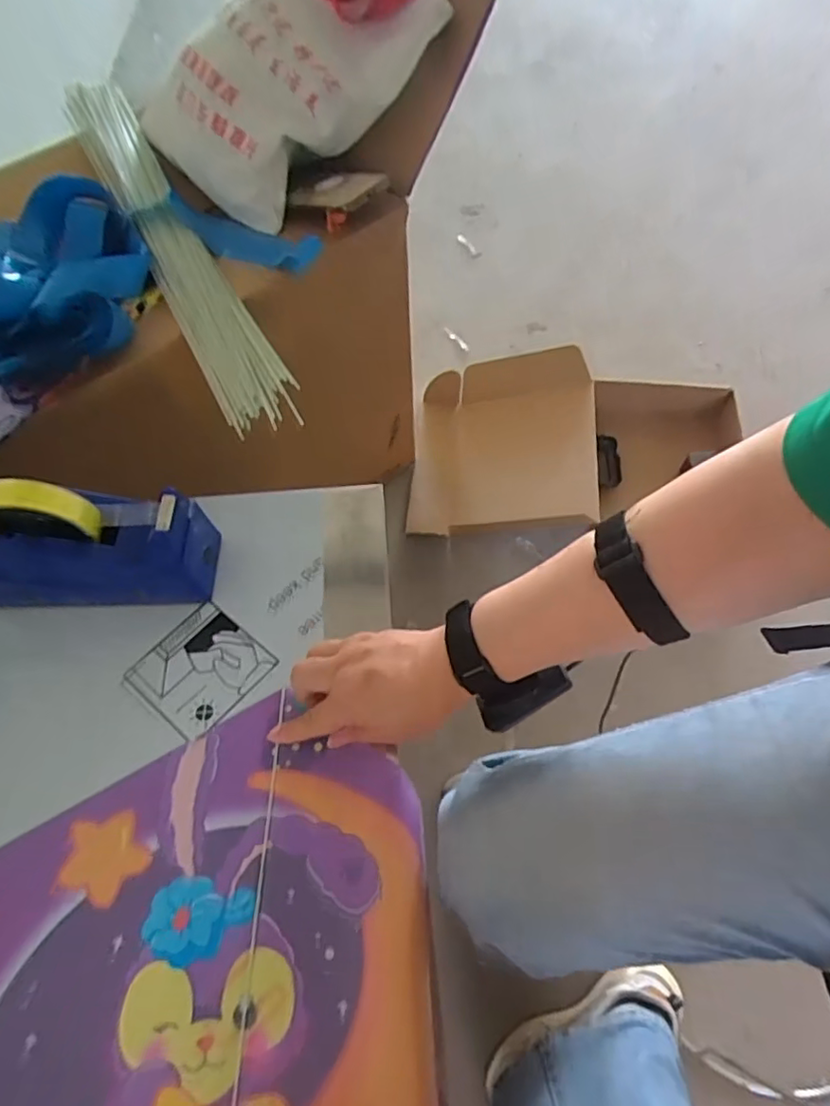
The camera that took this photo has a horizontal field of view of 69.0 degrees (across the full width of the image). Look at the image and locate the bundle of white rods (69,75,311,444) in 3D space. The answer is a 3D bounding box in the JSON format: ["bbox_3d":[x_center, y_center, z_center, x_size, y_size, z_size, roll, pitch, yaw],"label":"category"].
[{"bbox_3d":[-0.282,-0.367,0.677,0.073,0.032,0.618,-27,65,-12],"label":"bundle of white rods"}]

